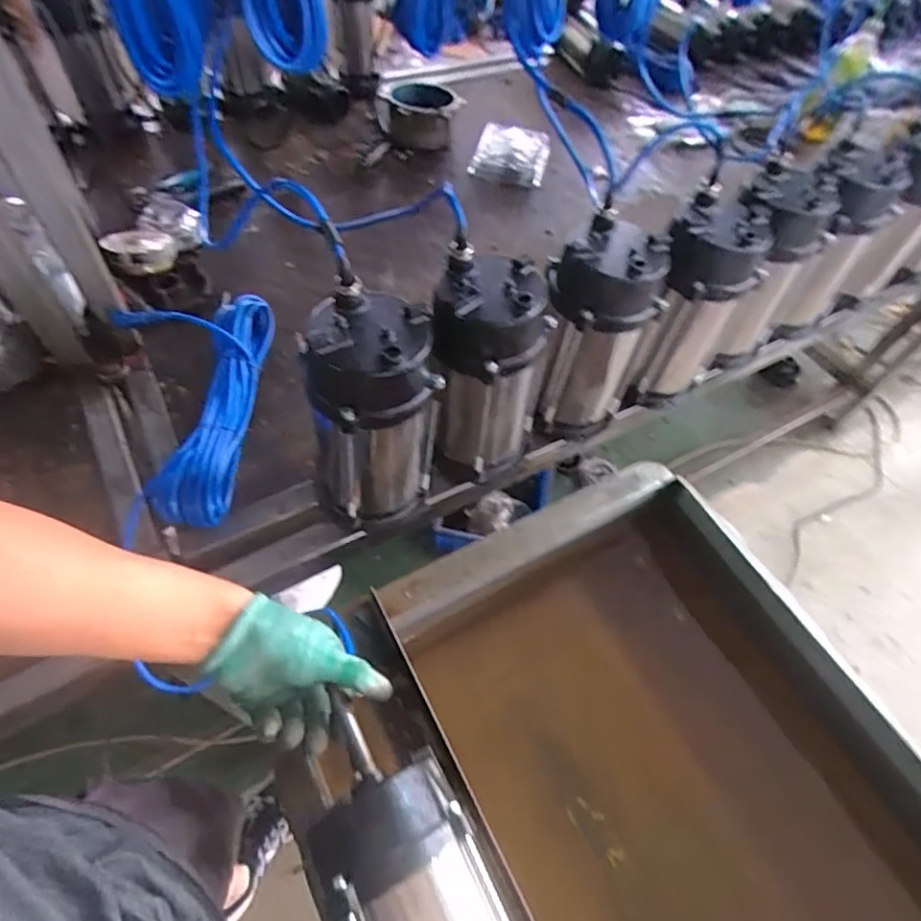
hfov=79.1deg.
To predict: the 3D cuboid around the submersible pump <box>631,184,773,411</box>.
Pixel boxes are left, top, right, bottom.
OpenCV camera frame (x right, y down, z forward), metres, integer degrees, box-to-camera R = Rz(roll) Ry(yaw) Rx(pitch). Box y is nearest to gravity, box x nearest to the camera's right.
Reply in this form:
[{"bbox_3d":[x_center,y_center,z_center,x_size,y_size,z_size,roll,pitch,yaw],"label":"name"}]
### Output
[{"bbox_3d":[0.295,-0.185,0.723,0.108,0.245,0.114,30,59,15],"label":"submersible pump"}]

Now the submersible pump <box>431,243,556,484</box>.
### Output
[{"bbox_3d":[0.029,-0.089,0.635,0.123,0.249,0.119,13,56,4],"label":"submersible pump"}]

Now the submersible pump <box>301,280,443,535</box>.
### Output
[{"bbox_3d":[-0.091,-0.041,0.595,0.126,0.252,0.116,-4,57,-7],"label":"submersible pump"}]

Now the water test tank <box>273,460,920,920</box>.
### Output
[{"bbox_3d":[0.233,0.423,0.589,0.573,0.233,0.756,-19,60,-17],"label":"water test tank"}]

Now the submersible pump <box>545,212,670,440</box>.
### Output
[{"bbox_3d":[0.157,-0.152,0.691,0.117,0.248,0.113,-16,59,-15],"label":"submersible pump"}]

